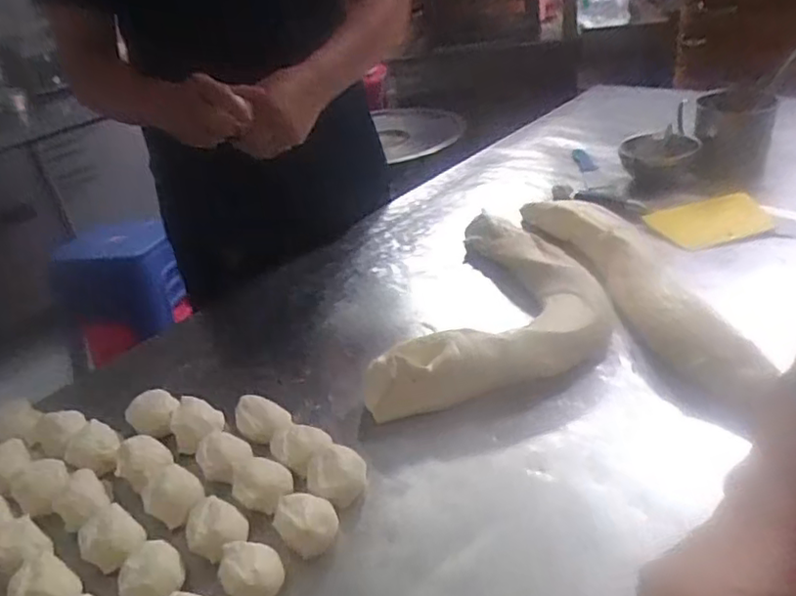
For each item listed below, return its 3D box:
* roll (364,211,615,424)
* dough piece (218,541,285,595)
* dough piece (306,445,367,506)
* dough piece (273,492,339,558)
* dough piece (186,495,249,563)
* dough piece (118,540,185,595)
[{"bbox_3d":[0.140,0.010,0.763,0.224,0.062,0.417,7,35,24],"label":"roll"},{"bbox_3d":[-0.114,0.219,0.502,0.047,0.035,0.044,-6,32,4],"label":"dough piece"},{"bbox_3d":[-0.055,0.161,0.570,0.050,0.034,0.048,-3,32,9],"label":"dough piece"},{"bbox_3d":[-0.077,0.190,0.535,0.050,0.033,0.044,-11,32,-3],"label":"dough piece"},{"bbox_3d":[-0.153,0.196,0.541,0.047,0.032,0.046,-19,33,-16],"label":"dough piece"},{"bbox_3d":[-0.198,0.223,0.518,0.047,0.032,0.056,-13,32,-6],"label":"dough piece"}]

